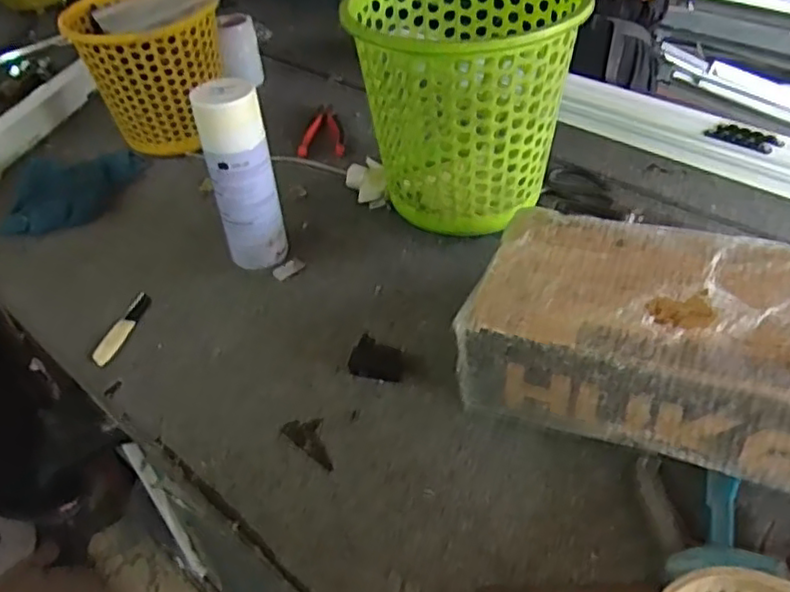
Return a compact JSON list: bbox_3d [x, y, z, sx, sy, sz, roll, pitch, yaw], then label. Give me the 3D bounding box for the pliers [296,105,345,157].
[{"bbox_3d":[-0.110,-0.246,0.993,0.065,0.011,0.143,-5,40,-2],"label":"pliers"}]

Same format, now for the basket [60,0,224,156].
[{"bbox_3d":[-0.347,-0.319,0.962,0.184,0.201,0.204,-27,47,-22],"label":"basket"}]

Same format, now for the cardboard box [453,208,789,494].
[{"bbox_3d":[0.252,0.039,0.538,0.370,0.115,0.172,15,46,20],"label":"cardboard box"}]

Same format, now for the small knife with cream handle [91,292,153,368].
[{"bbox_3d":[-0.293,0.033,0.721,0.020,0.004,0.107,6,41,11],"label":"small knife with cream handle"}]

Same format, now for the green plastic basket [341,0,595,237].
[{"bbox_3d":[0.078,-0.212,0.776,0.240,0.256,0.245,-1,43,4],"label":"green plastic basket"}]

